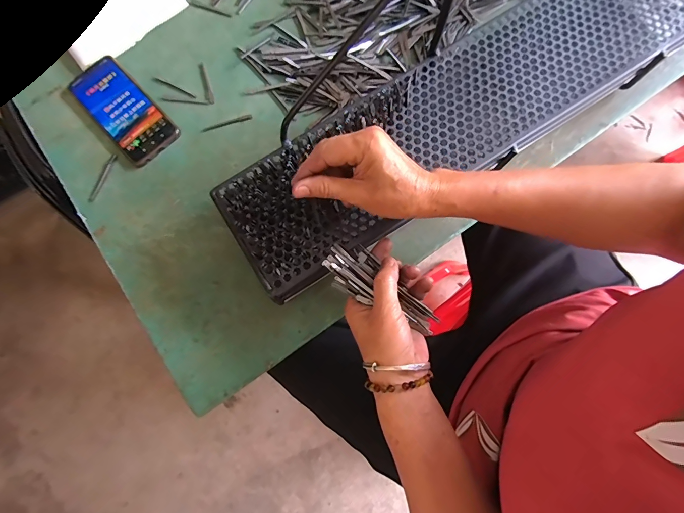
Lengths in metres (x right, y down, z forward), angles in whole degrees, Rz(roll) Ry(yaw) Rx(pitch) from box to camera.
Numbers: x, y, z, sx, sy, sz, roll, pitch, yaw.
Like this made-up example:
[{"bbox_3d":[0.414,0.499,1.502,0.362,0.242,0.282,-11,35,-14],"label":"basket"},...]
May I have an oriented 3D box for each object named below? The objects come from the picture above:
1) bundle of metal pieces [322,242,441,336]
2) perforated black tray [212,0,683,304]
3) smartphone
[{"bbox_3d":[0.039,0.030,0.333,0.121,0.029,0.047,34,82,9],"label":"bundle of metal pieces"},{"bbox_3d":[0.142,-0.174,0.388,0.600,0.024,0.152,-33,81,-6],"label":"perforated black tray"},{"bbox_3d":[-0.297,-0.200,0.466,0.077,0.008,0.167,-44,82,-5],"label":"smartphone"}]

